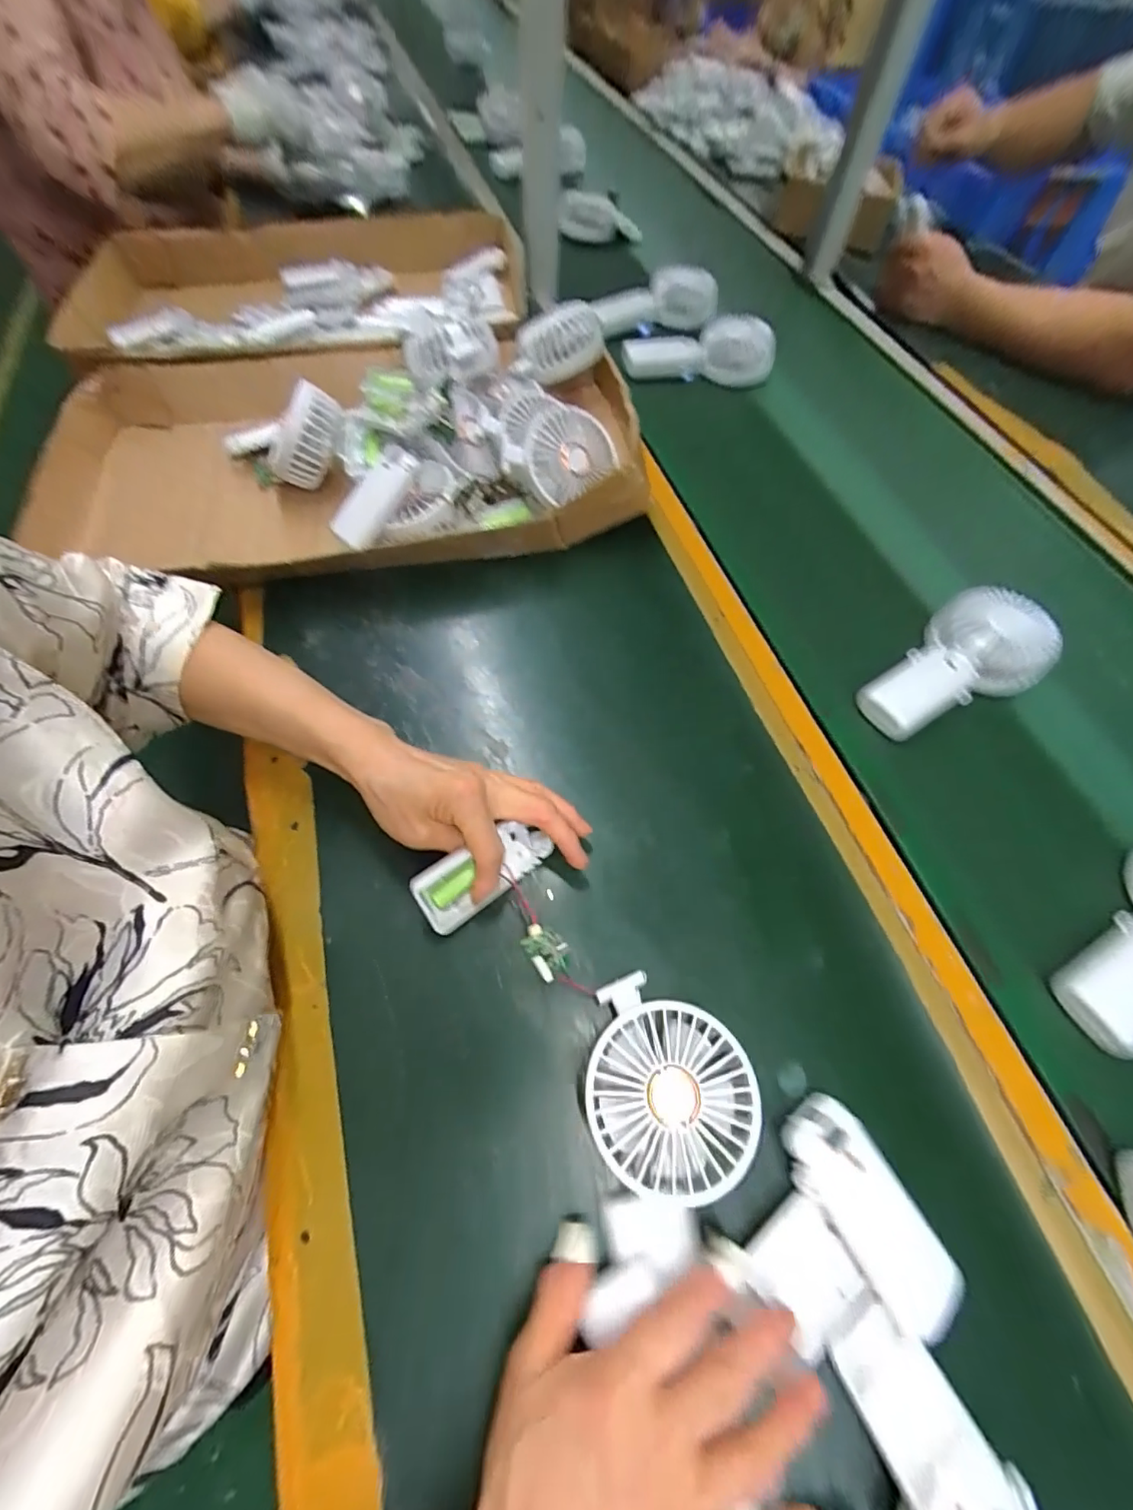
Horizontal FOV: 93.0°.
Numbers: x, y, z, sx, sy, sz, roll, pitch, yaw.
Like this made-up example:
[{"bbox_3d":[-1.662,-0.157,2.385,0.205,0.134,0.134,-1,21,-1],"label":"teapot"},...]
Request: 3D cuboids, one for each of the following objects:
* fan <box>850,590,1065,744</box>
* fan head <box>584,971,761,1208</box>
[{"bbox_3d":[0.320,-0.070,0.445,0.175,0.052,0.087,-31,68,-19],"label":"fan"},{"bbox_3d":[0.054,0.179,0.291,0.084,0.042,0.093,13,60,4],"label":"fan head"}]

